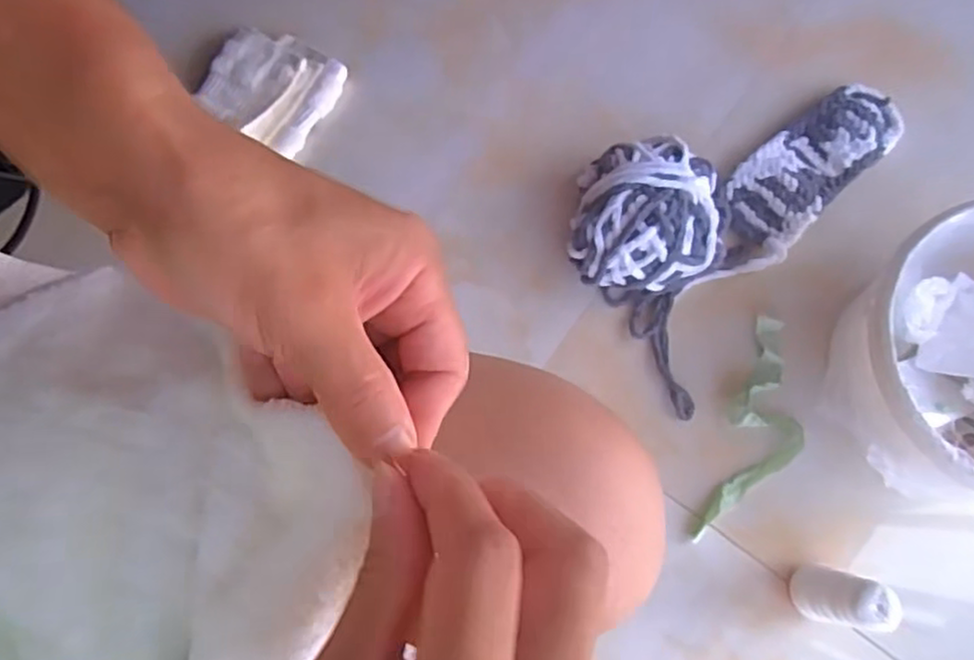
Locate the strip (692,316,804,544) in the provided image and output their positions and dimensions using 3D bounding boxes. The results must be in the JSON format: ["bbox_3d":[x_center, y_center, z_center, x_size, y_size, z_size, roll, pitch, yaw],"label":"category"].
[{"bbox_3d":[0.250,0.096,0.642,0.067,0.026,0.211,20,78,7],"label":"strip"}]

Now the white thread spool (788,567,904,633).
[{"bbox_3d":[0.274,0.210,0.563,0.040,0.129,0.043,8,77,4],"label":"white thread spool"}]

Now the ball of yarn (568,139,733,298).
[{"bbox_3d":[0.152,-0.103,0.670,0.136,0.094,0.133,-1,76,2],"label":"ball of yarn"}]

